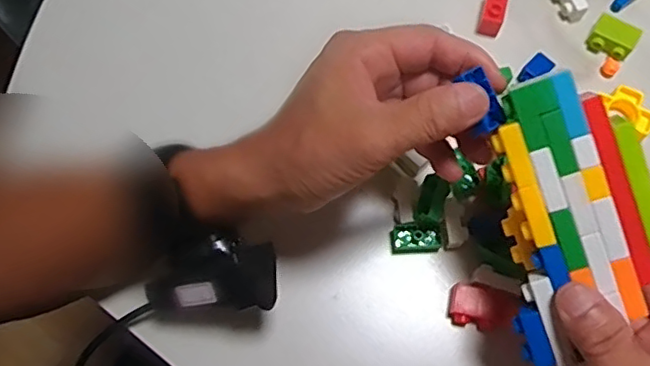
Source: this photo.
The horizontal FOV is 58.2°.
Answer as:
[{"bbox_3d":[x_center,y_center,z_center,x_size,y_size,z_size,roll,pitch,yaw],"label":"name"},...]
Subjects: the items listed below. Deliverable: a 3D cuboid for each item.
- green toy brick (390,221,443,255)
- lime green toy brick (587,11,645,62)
[{"bbox_3d":[0.061,0.037,0.392,0.033,0.013,0.017,-4,72,1],"label":"green toy brick"},{"bbox_3d":[0.214,-0.106,0.434,0.032,0.017,0.024,30,76,11],"label":"lime green toy brick"}]

